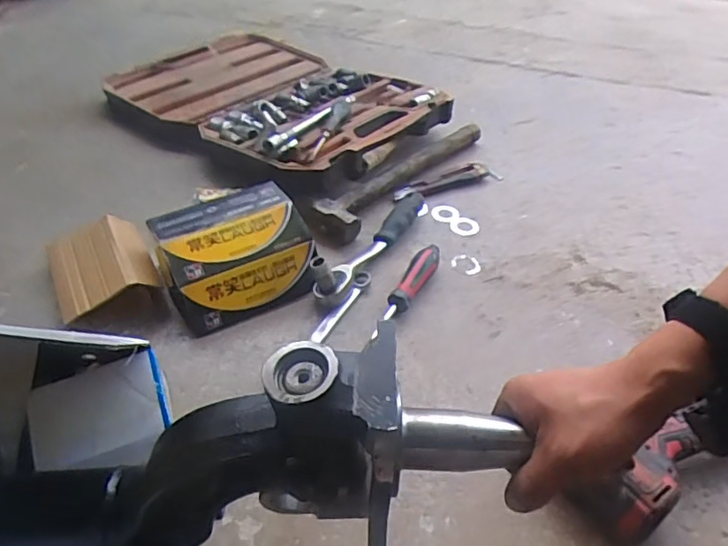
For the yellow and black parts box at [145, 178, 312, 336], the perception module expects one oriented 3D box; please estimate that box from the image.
[{"bbox_3d":[-0.163,-0.024,0.710,0.181,0.084,0.161,-20,46,-22],"label":"yellow and black parts box"}]

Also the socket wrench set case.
[{"bbox_3d":[-0.169,-0.333,1.051,0.572,0.074,0.395,30,48,26],"label":"socket wrench set case"}]

